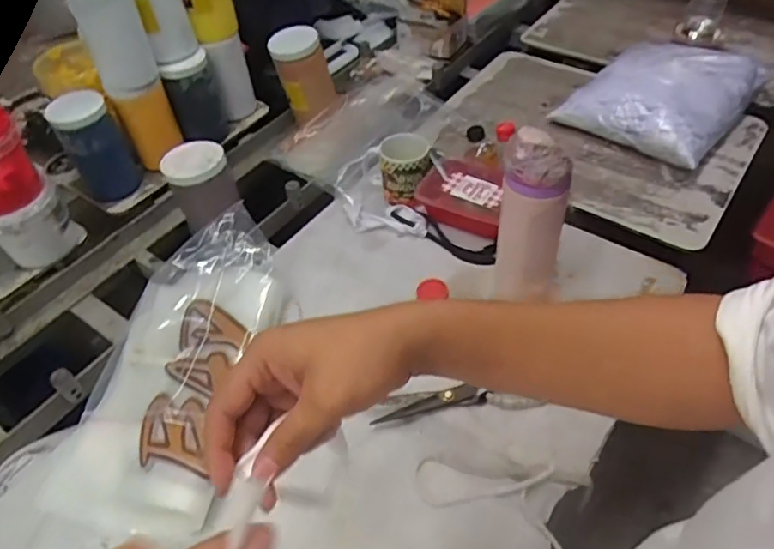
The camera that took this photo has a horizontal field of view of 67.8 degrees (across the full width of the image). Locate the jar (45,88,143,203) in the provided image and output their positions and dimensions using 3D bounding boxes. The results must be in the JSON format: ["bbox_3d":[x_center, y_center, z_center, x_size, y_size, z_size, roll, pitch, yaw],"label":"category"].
[{"bbox_3d":[-0.503,-0.219,1.012,0.094,0.194,0.083,-26,52,-18],"label":"jar"}]

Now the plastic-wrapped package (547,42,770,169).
[{"bbox_3d":[0.533,-0.349,1.098,0.267,0.090,0.327,35,60,30],"label":"plastic-wrapped package"}]

